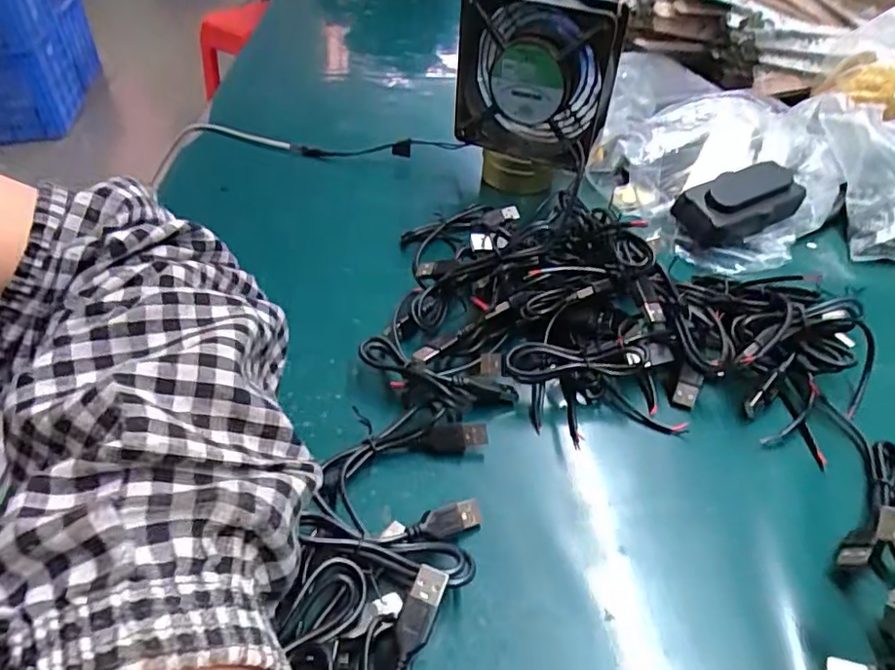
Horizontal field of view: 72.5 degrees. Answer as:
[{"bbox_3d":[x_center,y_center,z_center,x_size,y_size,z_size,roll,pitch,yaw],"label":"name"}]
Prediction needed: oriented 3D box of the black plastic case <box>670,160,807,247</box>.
[{"bbox_3d":[0.230,-0.103,0.477,0.107,0.033,0.044,-22,47,-24],"label":"black plastic case"}]

